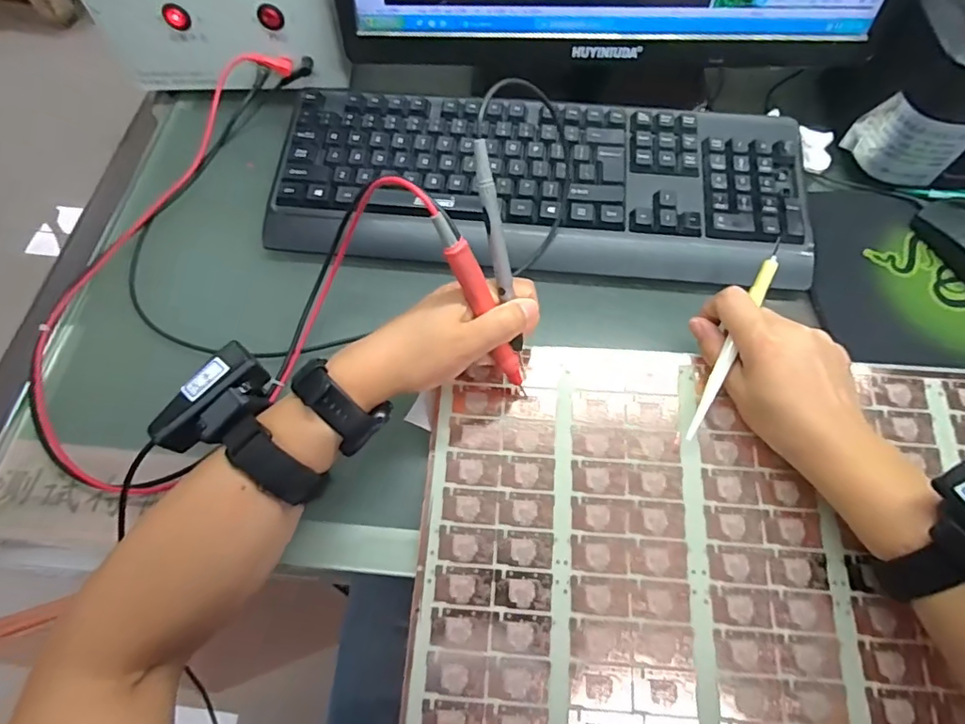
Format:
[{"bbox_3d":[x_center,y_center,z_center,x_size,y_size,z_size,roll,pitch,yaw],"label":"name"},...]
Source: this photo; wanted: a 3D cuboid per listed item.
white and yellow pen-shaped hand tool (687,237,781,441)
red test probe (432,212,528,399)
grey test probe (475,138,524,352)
[{"bbox_3d":[0.170,-0.016,0.355,0.010,0.006,0.149,26,85,11],"label":"white and yellow pen-shaped hand tool"},{"bbox_3d":[0.004,-0.028,0.330,0.017,0.143,0.012,-34,35,-10],"label":"red test probe"},{"bbox_3d":[0.010,-0.066,0.322,0.011,0.006,0.127,-13,113,-3],"label":"grey test probe"}]

